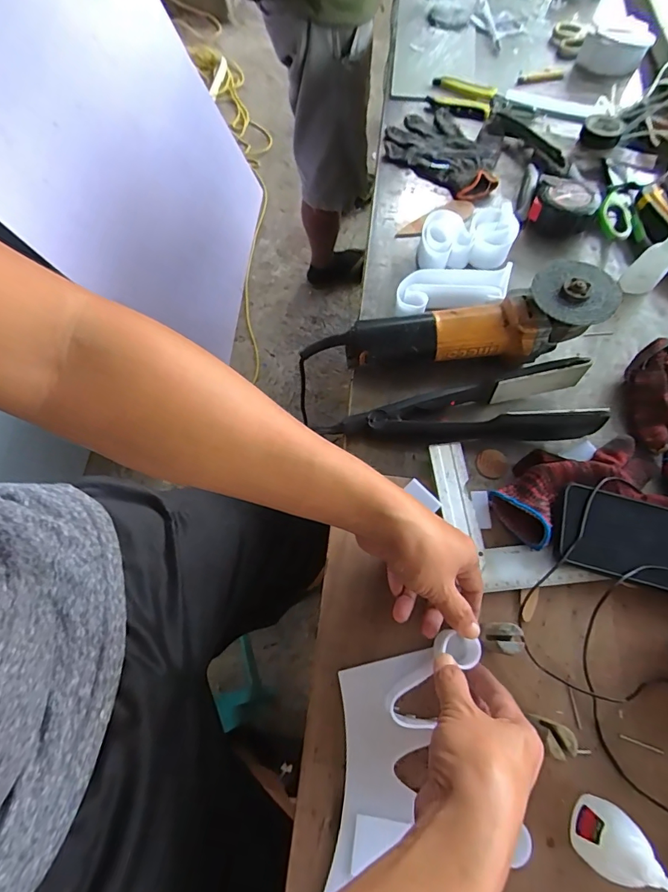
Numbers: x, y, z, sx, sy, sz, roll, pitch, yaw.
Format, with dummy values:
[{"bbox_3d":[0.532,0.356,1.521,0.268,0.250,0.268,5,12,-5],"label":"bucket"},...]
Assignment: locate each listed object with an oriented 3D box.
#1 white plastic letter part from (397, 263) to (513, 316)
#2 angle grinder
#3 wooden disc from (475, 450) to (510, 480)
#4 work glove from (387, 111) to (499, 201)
[{"bbox_3d":[0.148,-0.188,0.567,0.144,0.045,0.061,-11,67,-4],"label":"white plastic letter part"},{"bbox_3d":[0.157,-0.130,0.514,0.286,0.099,0.081,-10,67,-3],"label":"angle grinder"},{"bbox_3d":[0.176,0.019,0.501,0.035,0.007,0.031,11,68,6],"label":"wooden disc"},{"bbox_3d":[0.171,-0.449,0.691,0.188,0.026,0.130,36,72,15],"label":"work glove"}]

